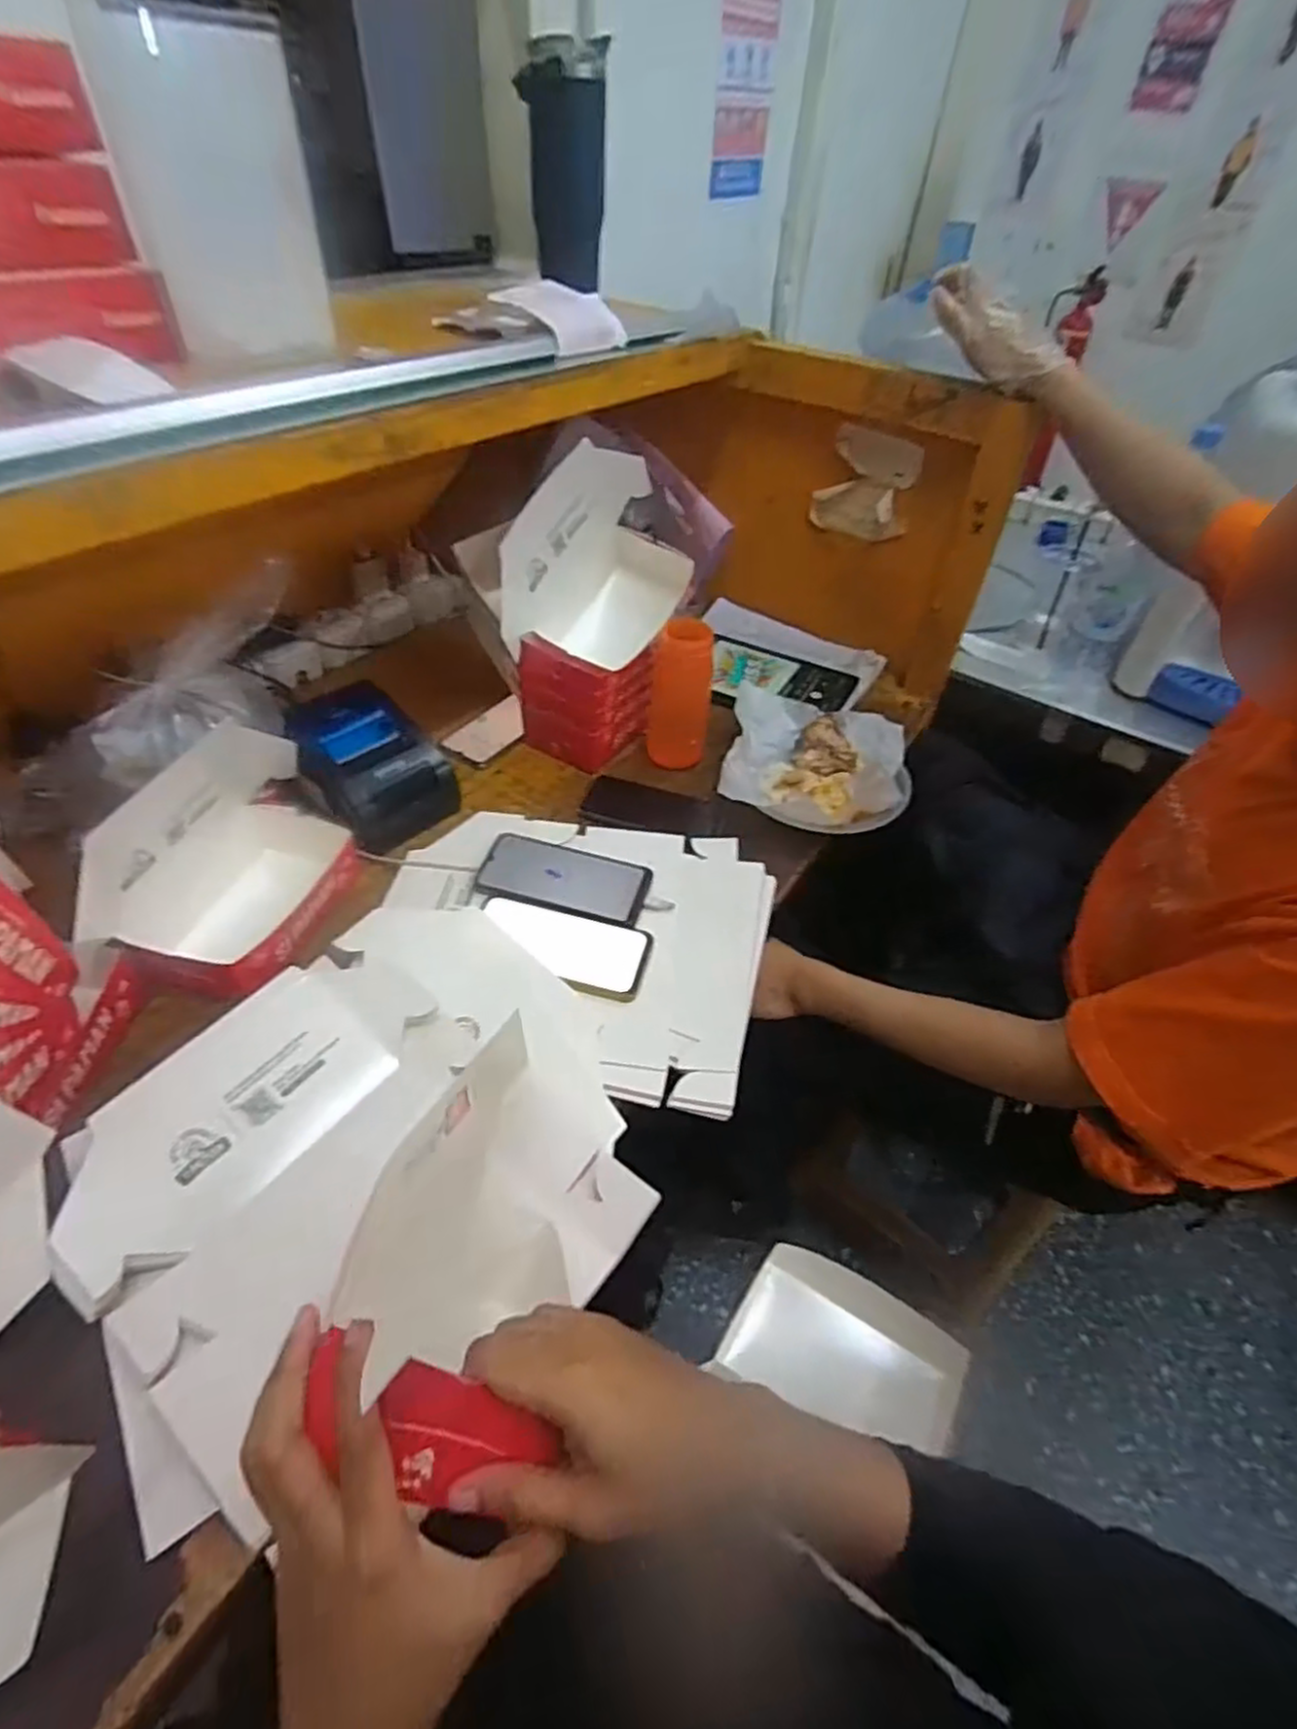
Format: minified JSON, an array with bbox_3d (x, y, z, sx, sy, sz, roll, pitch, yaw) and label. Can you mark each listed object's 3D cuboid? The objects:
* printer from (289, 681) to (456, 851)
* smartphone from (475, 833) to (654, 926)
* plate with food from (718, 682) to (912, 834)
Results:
[{"bbox_3d":[-0.325,-0.117,0.840,0.147,0.112,0.189,-33,56,-32],"label":"printer"},{"bbox_3d":[-0.086,0.013,0.766,0.172,0.014,0.081,12,45,7],"label":"smartphone"},{"bbox_3d":[0.198,-0.115,0.889,0.213,0.065,0.233,3,45,-3],"label":"plate with food"}]

